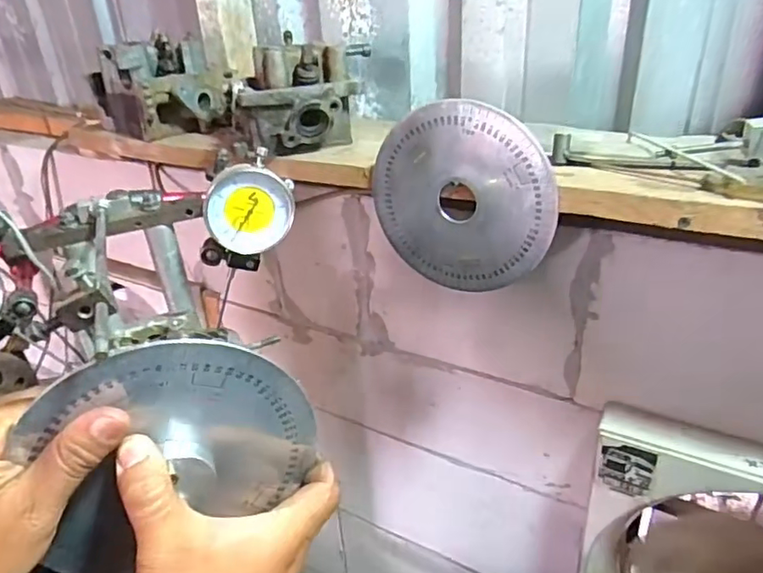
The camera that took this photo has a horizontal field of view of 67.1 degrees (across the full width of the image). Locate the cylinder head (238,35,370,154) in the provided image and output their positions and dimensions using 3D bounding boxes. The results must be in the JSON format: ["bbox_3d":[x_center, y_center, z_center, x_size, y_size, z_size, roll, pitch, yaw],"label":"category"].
[{"bbox_3d":[-0.079,-0.188,0.578,0.135,0.090,0.085,-5,27,-4],"label":"cylinder head"}]

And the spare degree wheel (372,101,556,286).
[{"bbox_3d":[0.065,-0.072,0.483,0.158,0.151,0.007,12,31,26],"label":"spare degree wheel"}]

